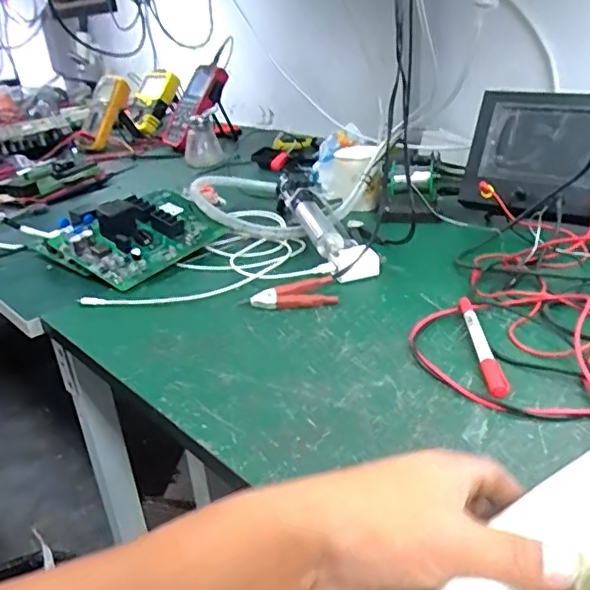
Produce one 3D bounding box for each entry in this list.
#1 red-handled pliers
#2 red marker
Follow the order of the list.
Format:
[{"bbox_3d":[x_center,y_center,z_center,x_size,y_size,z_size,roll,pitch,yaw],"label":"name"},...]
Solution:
[{"bbox_3d":[-0.007,-0.001,0.626,0.098,0.011,0.049,-8,28,-4],"label":"red-handled pliers"},{"bbox_3d":[0.161,0.042,0.514,0.016,0.013,0.139,-3,28,6],"label":"red marker"}]

